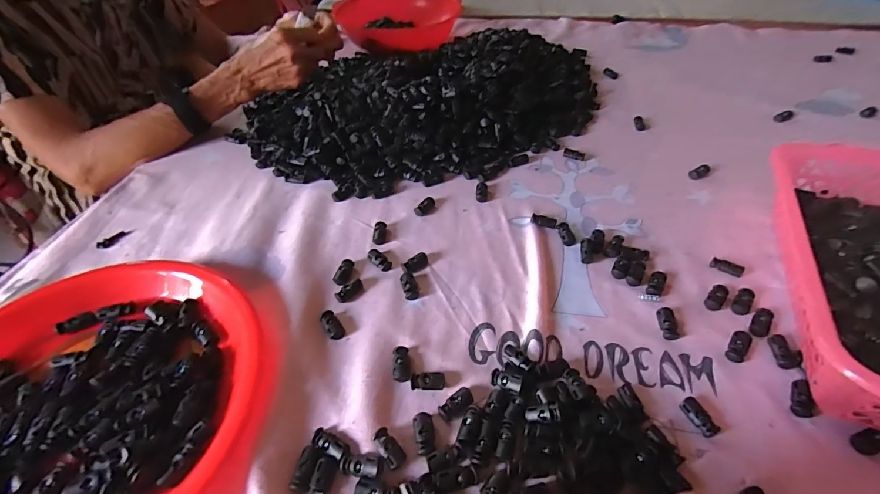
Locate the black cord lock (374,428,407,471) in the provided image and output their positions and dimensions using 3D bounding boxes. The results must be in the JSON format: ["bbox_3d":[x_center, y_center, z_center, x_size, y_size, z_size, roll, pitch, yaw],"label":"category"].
[{"bbox_3d":[-0.035,0.139,0.278,0.015,0.010,0.027,-33,55,-25],"label":"black cord lock"}]

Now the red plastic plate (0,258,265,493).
[{"bbox_3d":[-0.265,0.114,0.295,0.247,0.033,0.254,-1,48,1],"label":"red plastic plate"}]

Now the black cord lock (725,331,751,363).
[{"bbox_3d":[0.250,0.083,0.335,0.014,0.005,0.033,30,55,26],"label":"black cord lock"}]

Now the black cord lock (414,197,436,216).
[{"bbox_3d":[-0.017,-0.047,0.466,0.016,0.007,0.029,30,55,25],"label":"black cord lock"}]

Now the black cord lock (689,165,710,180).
[{"bbox_3d":[0.327,-0.095,0.505,0.030,0.007,0.016,-28,53,-22],"label":"black cord lock"}]

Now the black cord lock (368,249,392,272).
[{"bbox_3d":[-0.061,0.013,0.408,0.028,0.009,0.013,34,57,28],"label":"black cord lock"}]

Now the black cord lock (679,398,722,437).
[{"bbox_3d":[0.190,0.125,0.293,0.015,0.006,0.028,-18,50,-15],"label":"black cord lock"}]

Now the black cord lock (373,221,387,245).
[{"bbox_3d":[-0.065,-0.015,0.435,0.014,0.007,0.030,-3,48,-2],"label":"black cord lock"}]

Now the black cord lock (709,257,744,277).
[{"bbox_3d":[0.284,0.019,0.395,0.028,0.009,0.011,29,55,25],"label":"black cord lock"}]

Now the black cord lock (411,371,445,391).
[{"bbox_3d":[-0.009,0.105,0.315,0.026,0.008,0.013,-3,48,-1],"label":"black cord lock"}]

